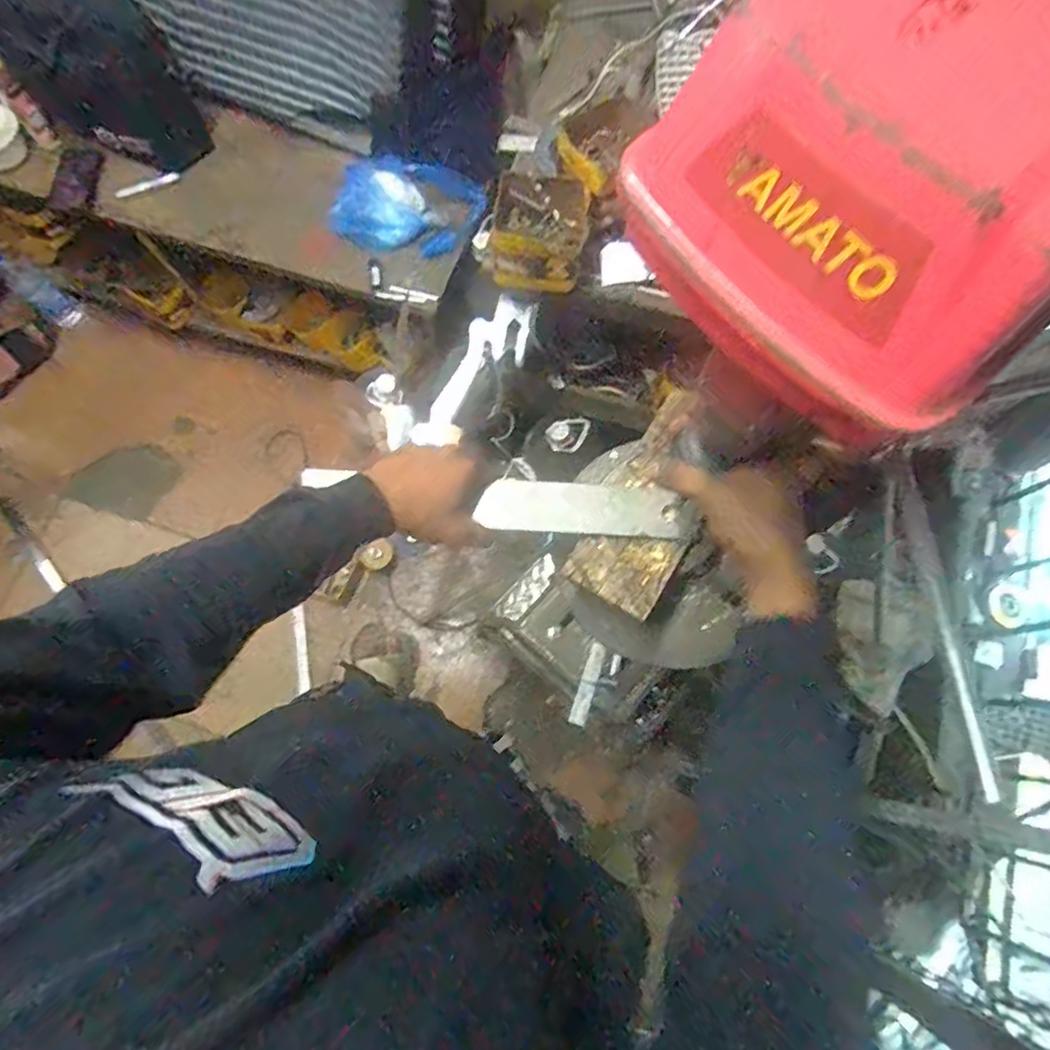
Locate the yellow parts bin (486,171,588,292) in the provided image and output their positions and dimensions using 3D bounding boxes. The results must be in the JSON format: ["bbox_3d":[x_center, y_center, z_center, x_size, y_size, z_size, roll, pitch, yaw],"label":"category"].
[{"bbox_3d":[0.016,-0.404,0.872,0.134,0.065,0.144,9,74,1],"label":"yellow parts bin"}]

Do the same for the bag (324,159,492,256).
[{"bbox_3d":[-0.239,-0.632,1.267,0.297,0.105,0.144,10,74,2],"label":"bag"}]

